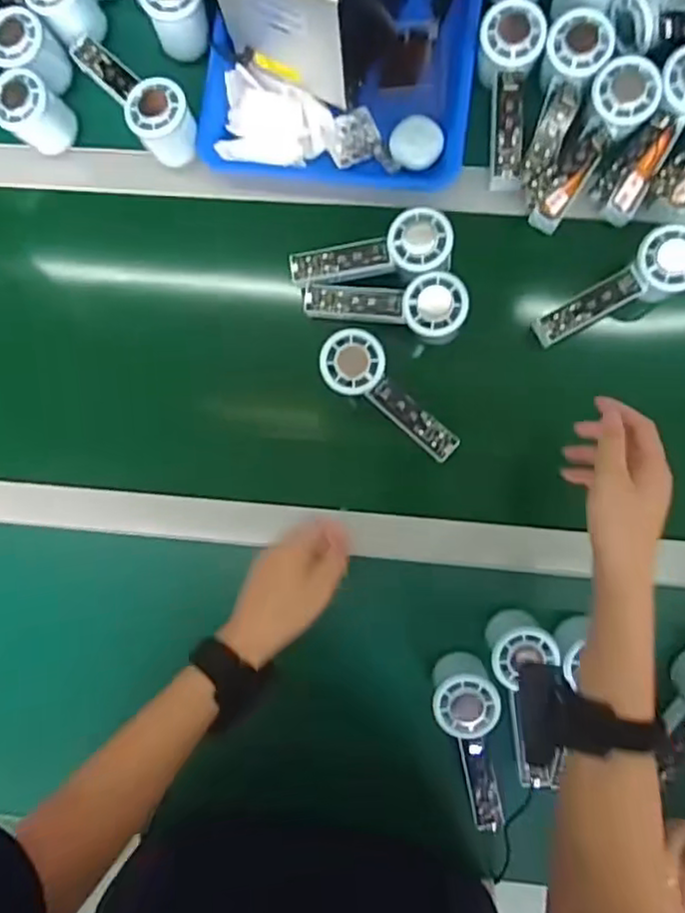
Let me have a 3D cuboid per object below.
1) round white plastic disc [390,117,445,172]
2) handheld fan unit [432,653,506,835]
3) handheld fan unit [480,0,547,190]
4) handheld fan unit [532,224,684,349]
[{"bbox_3d":[0.071,-0.302,0.603,0.049,0.006,0.052,10,90,4],"label":"round white plastic disc"},{"bbox_3d":[0.116,0.262,0.578,0.055,0.058,0.145,-6,88,4],"label":"handheld fan unit"},{"bbox_3d":[0.154,-0.330,0.587,0.052,0.046,0.154,0,104,4],"label":"handheld fan unit"},{"bbox_3d":[0.250,-0.151,0.575,0.154,0.025,0.055,-28,87,18],"label":"handheld fan unit"}]

